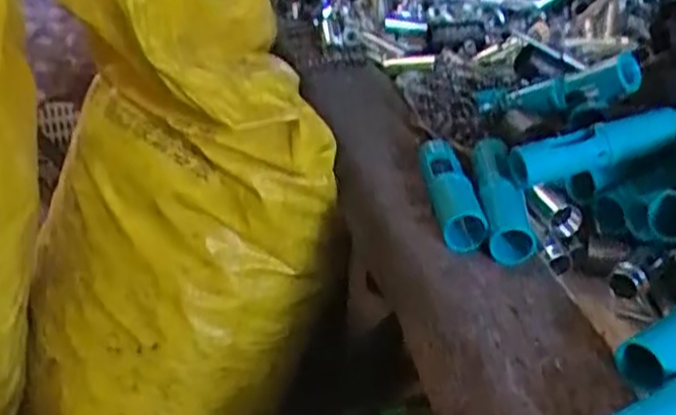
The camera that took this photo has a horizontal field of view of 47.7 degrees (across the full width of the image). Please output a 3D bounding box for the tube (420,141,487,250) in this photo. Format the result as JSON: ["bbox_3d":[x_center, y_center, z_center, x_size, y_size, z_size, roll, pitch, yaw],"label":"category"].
[{"bbox_3d":[0.079,-0.007,0.536,0.031,0.034,0.103,-1,31,-5],"label":"tube"}]

